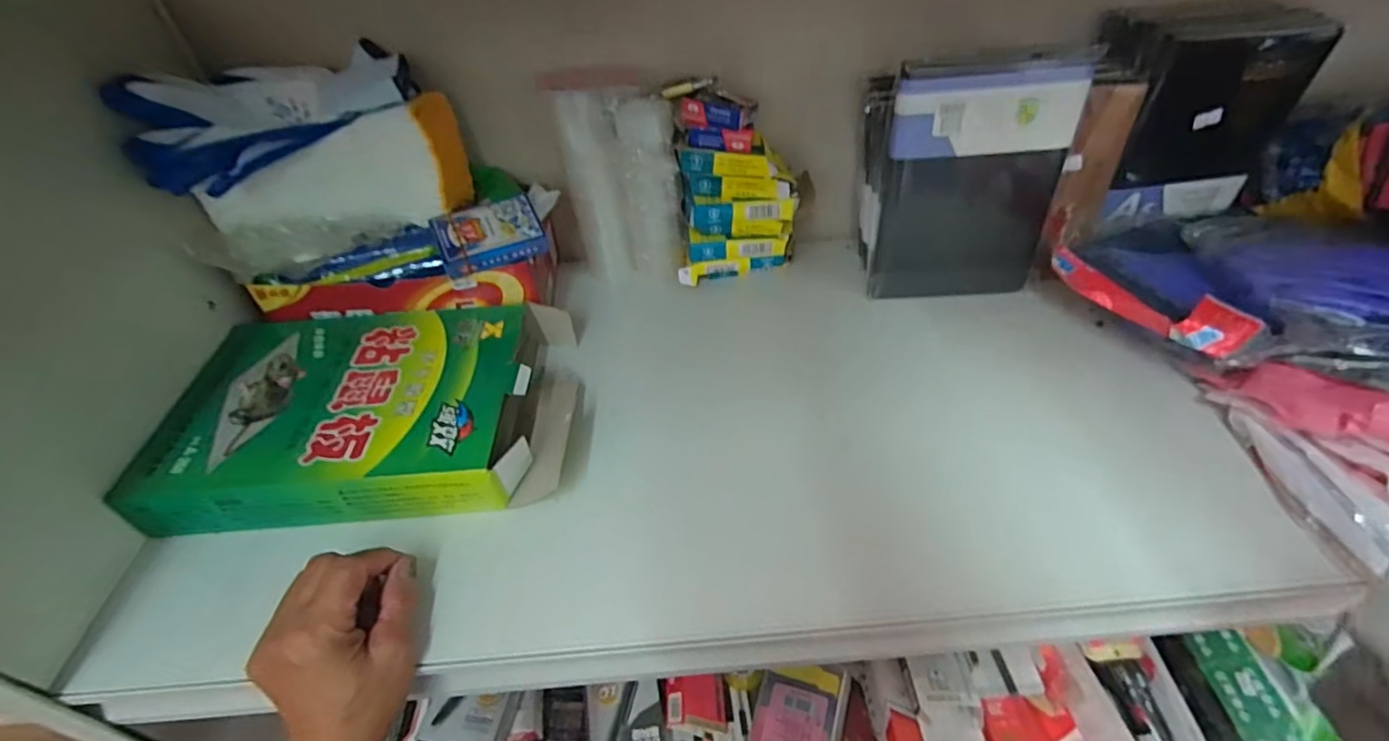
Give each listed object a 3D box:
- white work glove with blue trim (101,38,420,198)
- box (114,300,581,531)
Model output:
[{"bbox_3d":[-0.337,-0.213,0.499,0.204,0.059,0.121,-15,45,-10],"label":"white work glove with blue trim"},{"bbox_3d":[-0.258,0.031,0.511,0.308,0.064,0.200,-6,44,-1],"label":"box"}]

